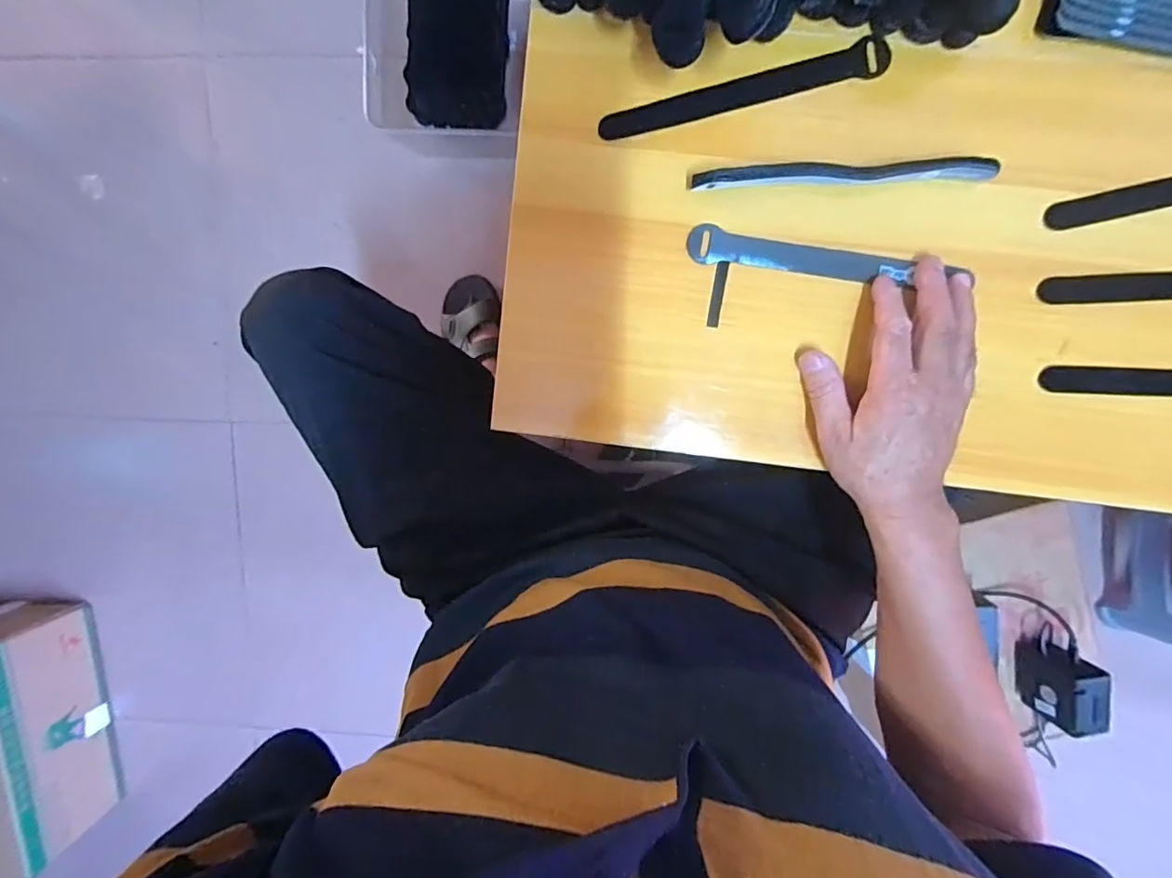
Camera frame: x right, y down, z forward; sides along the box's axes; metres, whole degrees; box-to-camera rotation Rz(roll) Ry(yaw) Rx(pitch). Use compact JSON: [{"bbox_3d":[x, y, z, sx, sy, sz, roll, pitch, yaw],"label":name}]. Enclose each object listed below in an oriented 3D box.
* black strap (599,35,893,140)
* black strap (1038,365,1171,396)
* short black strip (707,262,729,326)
[{"bbox_3d":[0.108,-0.243,0.365,0.196,0.007,0.022,-10,103,5],"label":"black strap"},{"bbox_3d":[0.427,-0.041,0.371,0.193,0.006,0.023,3,107,4],"label":"black strap"},{"bbox_3d":[0.097,-0.106,0.383,0.009,0.004,0.046,9,98,2],"label":"short black strip"}]

